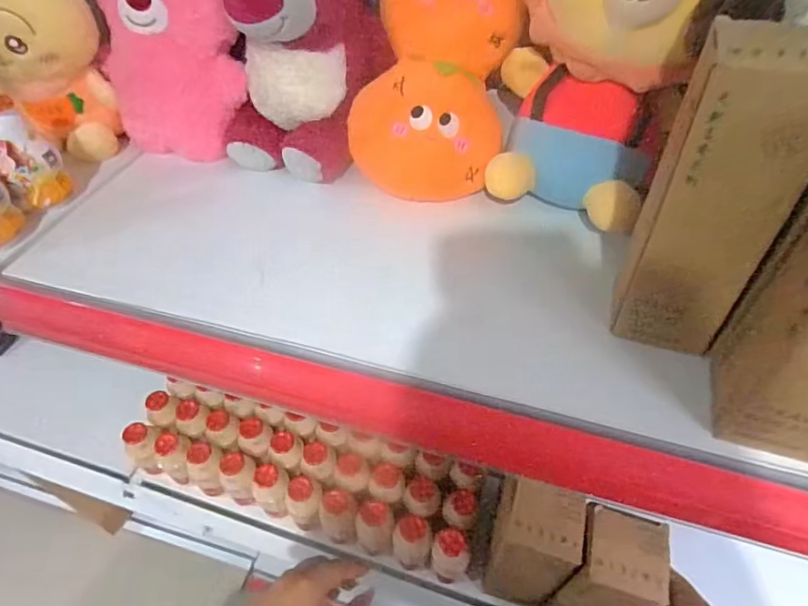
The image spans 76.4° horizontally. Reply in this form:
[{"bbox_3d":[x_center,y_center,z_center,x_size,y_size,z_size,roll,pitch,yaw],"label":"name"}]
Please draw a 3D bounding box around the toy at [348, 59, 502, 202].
[{"bbox_3d":[0.019,-0.158,0.488,0.153,0.099,0.087,-7,49,-6],"label":"toy"}]

